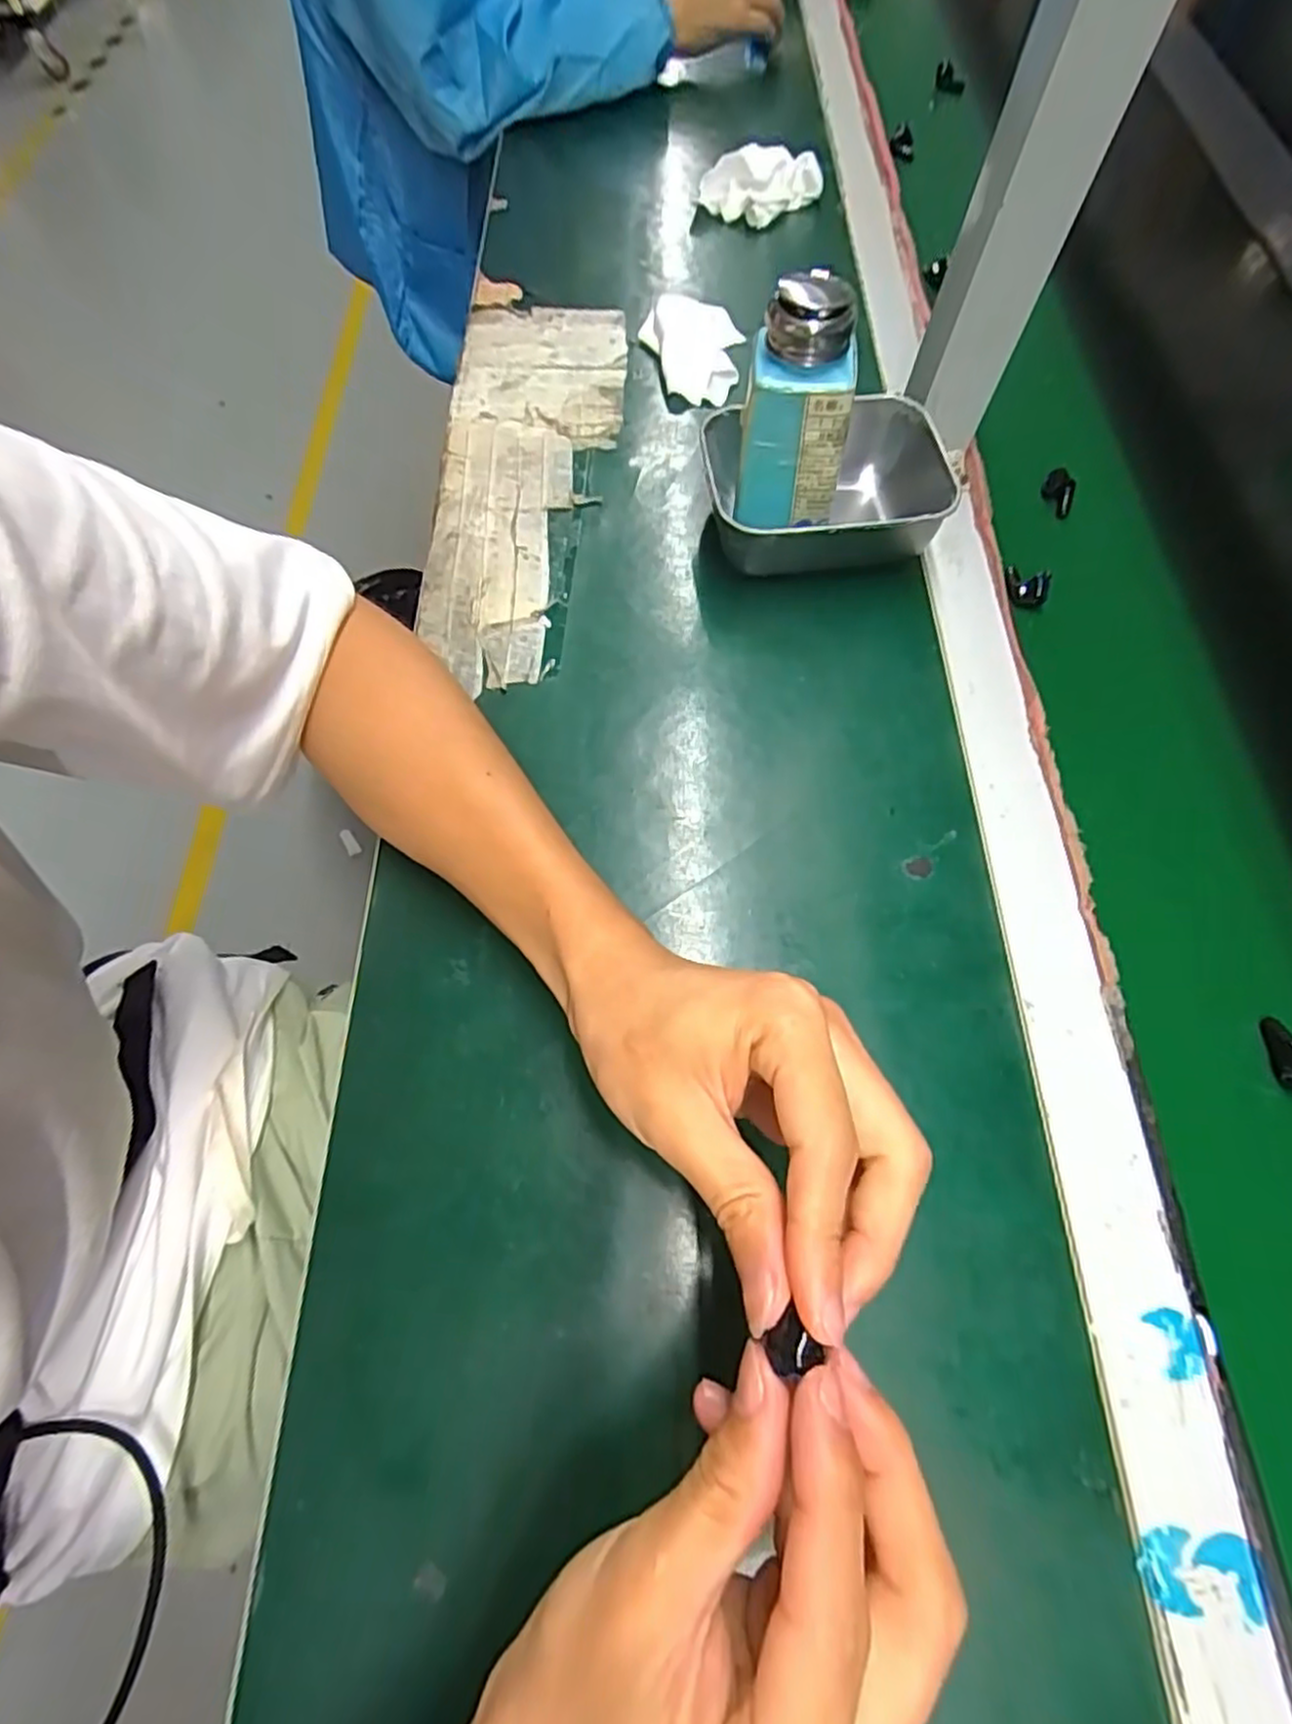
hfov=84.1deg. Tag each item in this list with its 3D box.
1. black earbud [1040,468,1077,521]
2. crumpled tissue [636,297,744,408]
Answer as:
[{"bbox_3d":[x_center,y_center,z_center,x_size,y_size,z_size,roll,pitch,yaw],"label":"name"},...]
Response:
[{"bbox_3d":[0.265,-0.237,0.460,0.021,0.016,0.024,24,67,10],"label":"black earbud"},{"bbox_3d":[0.031,-0.365,0.506,0.070,0.019,0.097,5,65,1],"label":"crumpled tissue"}]

